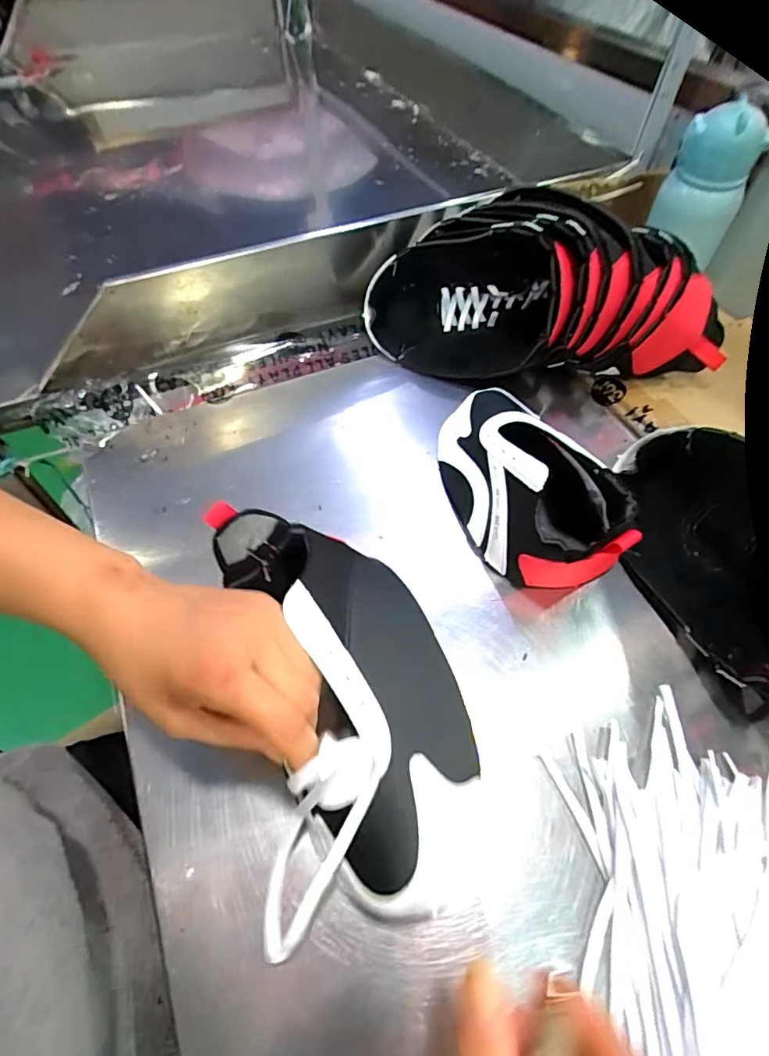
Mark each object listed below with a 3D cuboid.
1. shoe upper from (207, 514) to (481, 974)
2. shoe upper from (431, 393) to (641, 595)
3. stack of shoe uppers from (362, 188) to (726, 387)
[{"bbox_3d":[-0.029,0.091,0.288,0.130,0.063,0.222,-18,67,-12],"label":"shoe upper"},{"bbox_3d":[0.106,-0.043,0.405,0.101,0.078,0.213,-18,58,-12],"label":"shoe upper"},{"bbox_3d":[0.152,-0.235,0.498,0.341,0.136,0.140,6,56,4],"label":"stack of shoe uppers"}]

